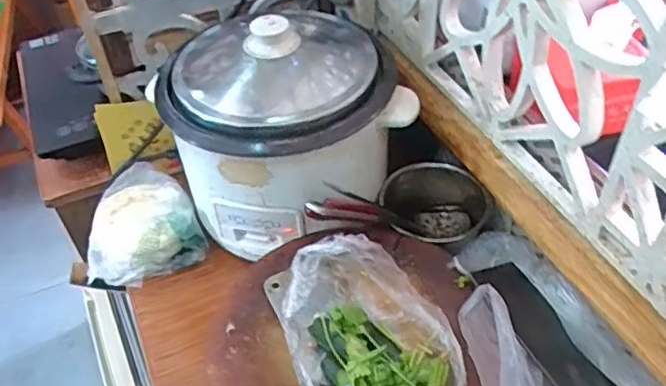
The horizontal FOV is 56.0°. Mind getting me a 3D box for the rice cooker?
[{"bbox_3d":[-0.060,-0.094,0.774,0.268,0.227,0.251,-23,48,-17],"label":"rice cooker"}]

